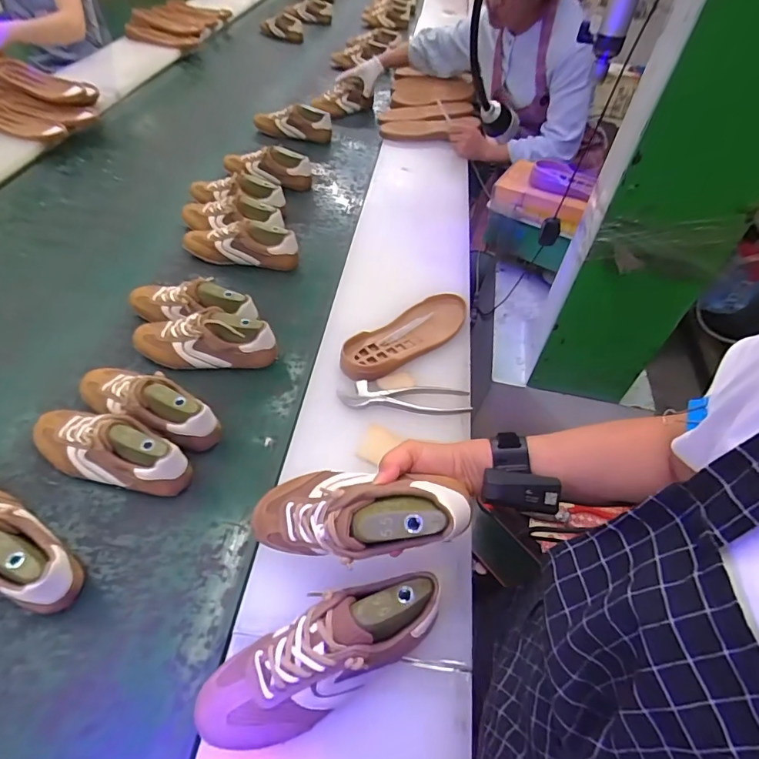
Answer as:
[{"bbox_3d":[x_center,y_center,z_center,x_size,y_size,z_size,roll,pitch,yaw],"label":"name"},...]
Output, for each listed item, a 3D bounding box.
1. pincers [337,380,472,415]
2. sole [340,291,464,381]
[{"bbox_3d":[0.037,0.027,0.674,0.190,0.013,0.044,4,49,0],"label":"pincers"},{"bbox_3d":[0.049,-0.077,0.750,0.263,0.022,0.088,-34,58,-28],"label":"sole"}]

